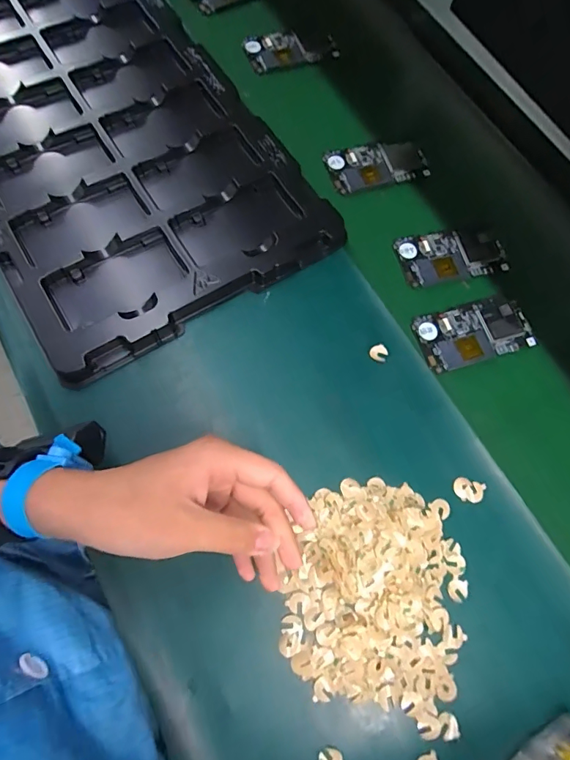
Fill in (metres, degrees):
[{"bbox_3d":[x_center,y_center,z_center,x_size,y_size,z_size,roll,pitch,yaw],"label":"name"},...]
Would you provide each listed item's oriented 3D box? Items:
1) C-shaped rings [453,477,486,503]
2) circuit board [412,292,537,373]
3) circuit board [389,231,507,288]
[{"bbox_3d":[0.170,0.103,0.415,0.028,0.004,0.020,21,74,5],"label":"C-shaped rings"},{"bbox_3d":[0.203,-0.052,0.478,0.126,0.004,0.065,-15,73,-11],"label":"circuit board"},{"bbox_3d":[0.191,-0.143,0.513,0.121,0.009,0.064,-12,72,-10],"label":"circuit board"}]

